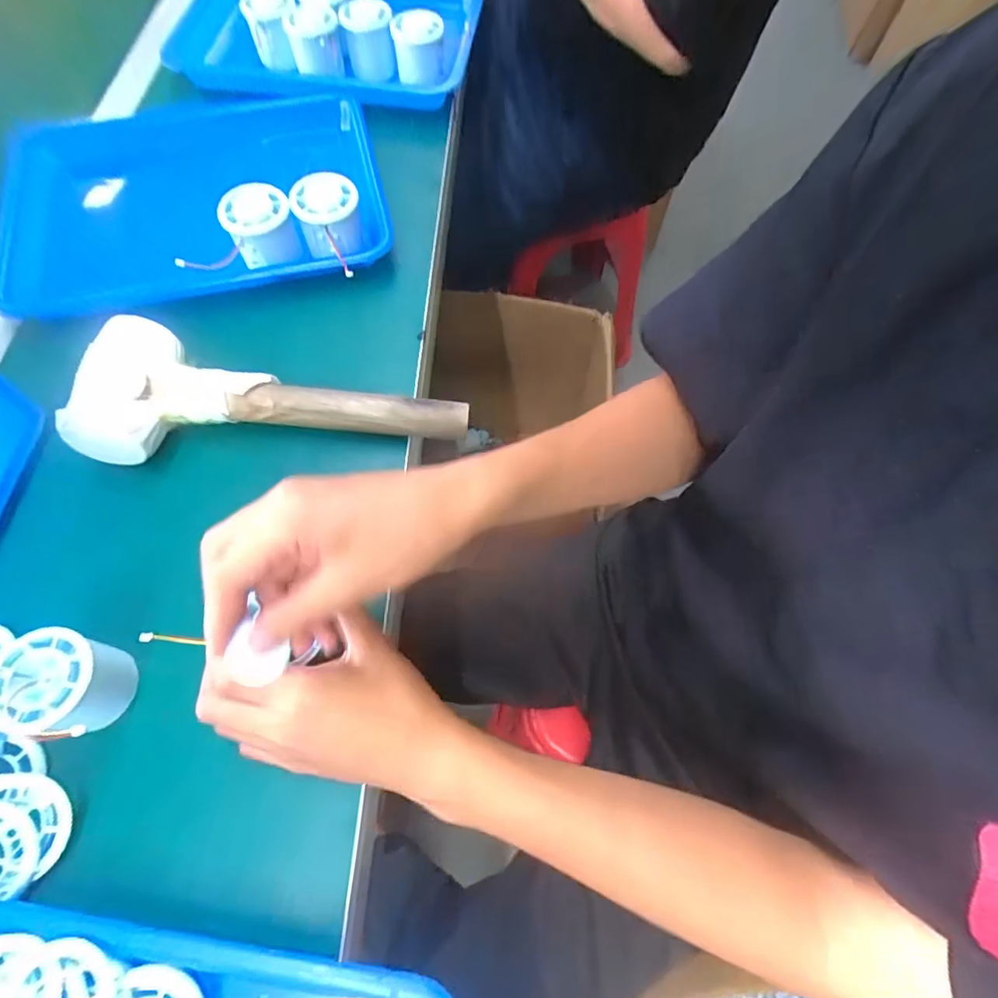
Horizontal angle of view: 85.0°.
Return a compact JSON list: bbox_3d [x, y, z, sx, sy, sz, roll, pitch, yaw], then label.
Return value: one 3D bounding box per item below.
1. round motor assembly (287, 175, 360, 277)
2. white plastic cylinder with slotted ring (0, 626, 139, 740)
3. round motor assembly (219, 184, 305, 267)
[{"bbox_3d":[-0.147,-0.241,0.473,0.066,0.047,0.060,28,68,11],"label":"round motor assembly"},{"bbox_3d":[-0.249,0.109,0.318,0.058,0.041,0.054,10,65,4],"label":"white plastic cylinder with slotted ring"},{"bbox_3d":[-0.207,-0.234,0.474,0.057,0.049,0.056,-21,67,-11],"label":"round motor assembly"}]

